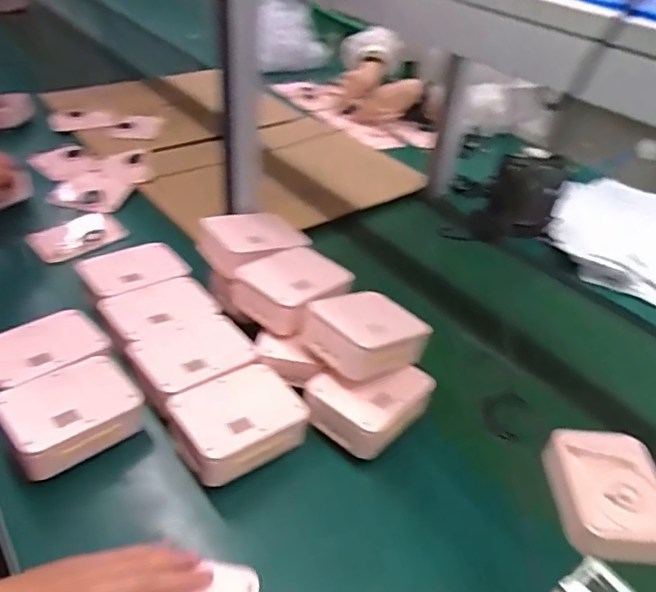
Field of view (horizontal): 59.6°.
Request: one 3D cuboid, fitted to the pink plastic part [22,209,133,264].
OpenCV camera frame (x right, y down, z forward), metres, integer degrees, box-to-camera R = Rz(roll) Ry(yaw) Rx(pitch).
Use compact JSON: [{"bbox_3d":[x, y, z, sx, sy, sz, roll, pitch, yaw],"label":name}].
[{"bbox_3d":[-0.414,-0.101,0.948,0.143,0.019,0.116,-26,47,-34],"label":"pink plastic part"}]

